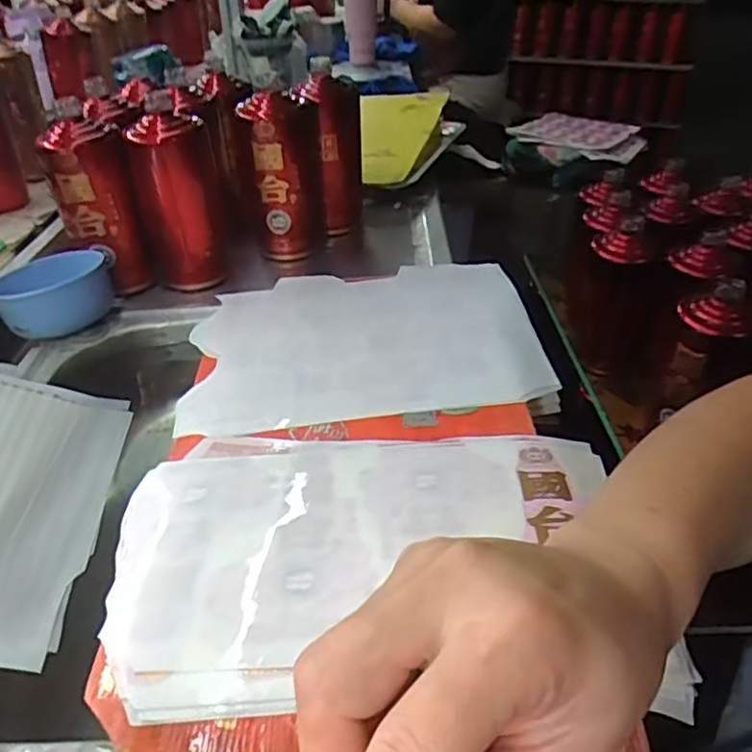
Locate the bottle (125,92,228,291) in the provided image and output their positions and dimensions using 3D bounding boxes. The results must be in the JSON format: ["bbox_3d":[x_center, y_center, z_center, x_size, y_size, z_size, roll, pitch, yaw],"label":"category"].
[{"bbox_3d":[-0.210,-0.193,0.692,0.082,0.176,0.065,-10,36,-13],"label":"bottle"}]

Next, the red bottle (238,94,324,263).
[{"bbox_3d":[-0.098,-0.213,0.715,0.073,0.181,0.074,-1,35,-1],"label":"red bottle"}]

